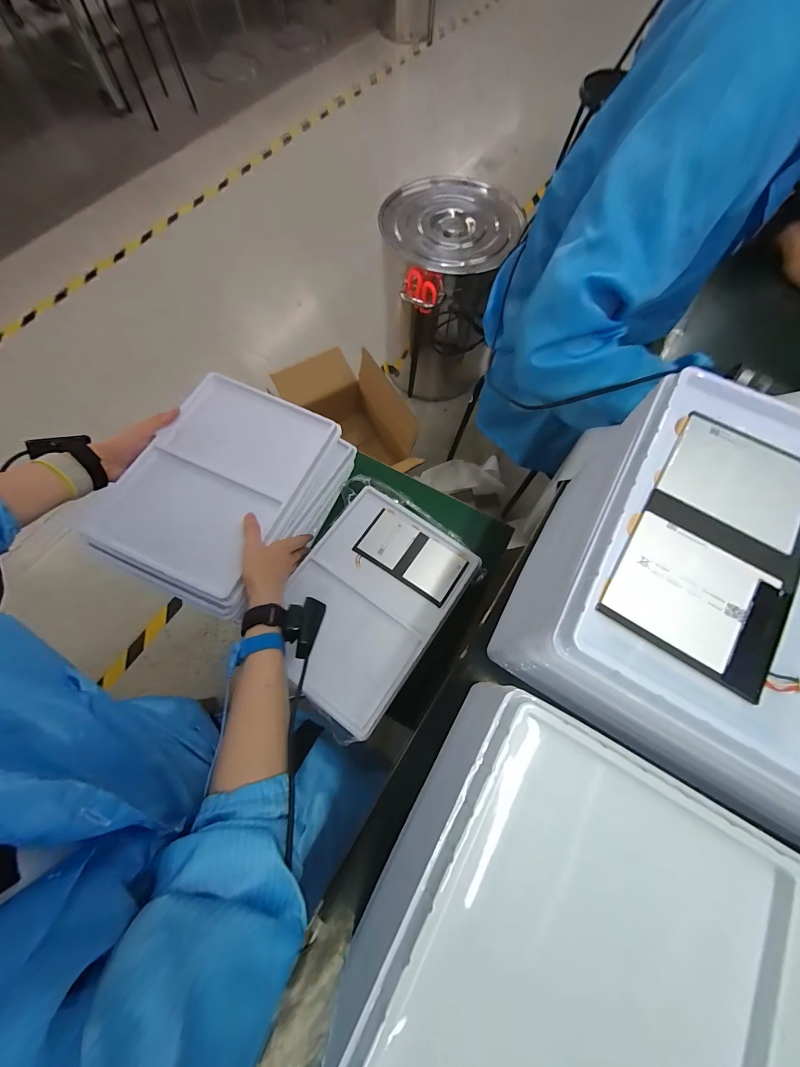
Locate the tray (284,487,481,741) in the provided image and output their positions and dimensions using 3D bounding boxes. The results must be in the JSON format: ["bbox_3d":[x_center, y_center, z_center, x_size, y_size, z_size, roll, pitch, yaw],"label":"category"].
[{"bbox_3d":[-0.052,0.104,0.552,0.230,0.020,0.325,33,73,11],"label":"tray"}]

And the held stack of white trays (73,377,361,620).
[{"bbox_3d":[-0.269,-0.064,0.540,0.258,0.076,0.343,27,72,9],"label":"held stack of white trays"}]

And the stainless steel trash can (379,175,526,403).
[{"bbox_3d":[0.130,-0.740,1.191,0.354,0.553,0.421,-6,70,-3],"label":"stainless steel trash can"}]

